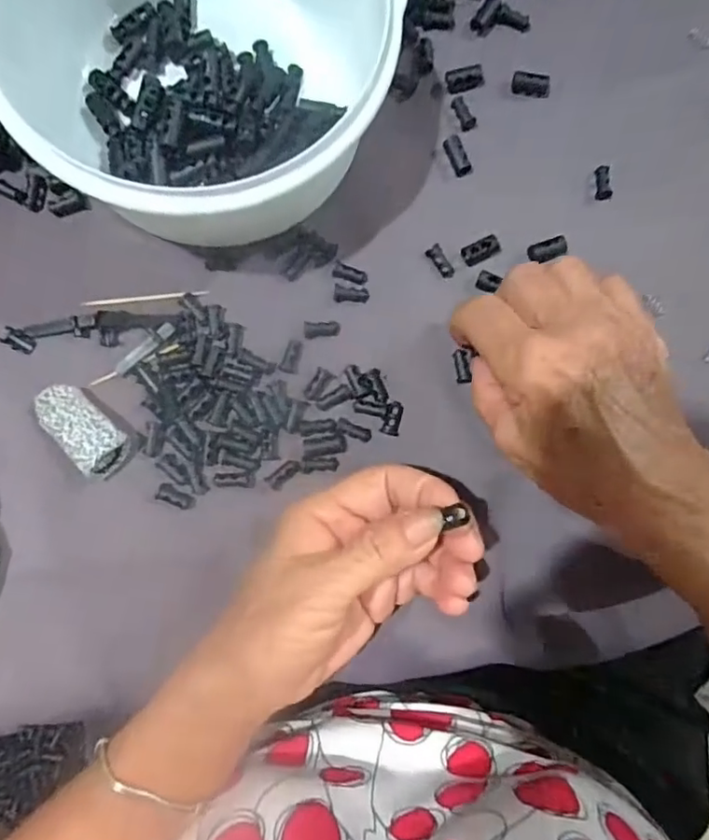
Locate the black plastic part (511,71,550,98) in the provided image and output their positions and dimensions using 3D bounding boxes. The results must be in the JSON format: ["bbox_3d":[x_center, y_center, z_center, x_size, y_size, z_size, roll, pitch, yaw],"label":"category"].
[{"bbox_3d":[0.093,-0.176,0.298,0.020,0.007,0.009,9,87,-3],"label":"black plastic part"}]

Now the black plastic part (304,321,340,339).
[{"bbox_3d":[-0.016,-0.046,0.286,0.018,0.004,0.008,-6,88,-4],"label":"black plastic part"}]

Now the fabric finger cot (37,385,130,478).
[{"bbox_3d":[-0.127,0.003,0.268,0.024,0.016,0.046,-42,91,-4],"label":"fabric finger cot"}]

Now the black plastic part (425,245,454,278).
[{"bbox_3d":[0.044,-0.081,0.290,0.008,0.004,0.018,-37,90,-4],"label":"black plastic part"}]

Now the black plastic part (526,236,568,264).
[{"bbox_3d":[0.099,-0.087,0.292,0.021,0.005,0.010,-16,89,-4],"label":"black plastic part"}]

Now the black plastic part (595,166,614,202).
[{"bbox_3d":[0.130,-0.124,0.297,0.008,0.004,0.018,-3,88,-3],"label":"black plastic part"}]

